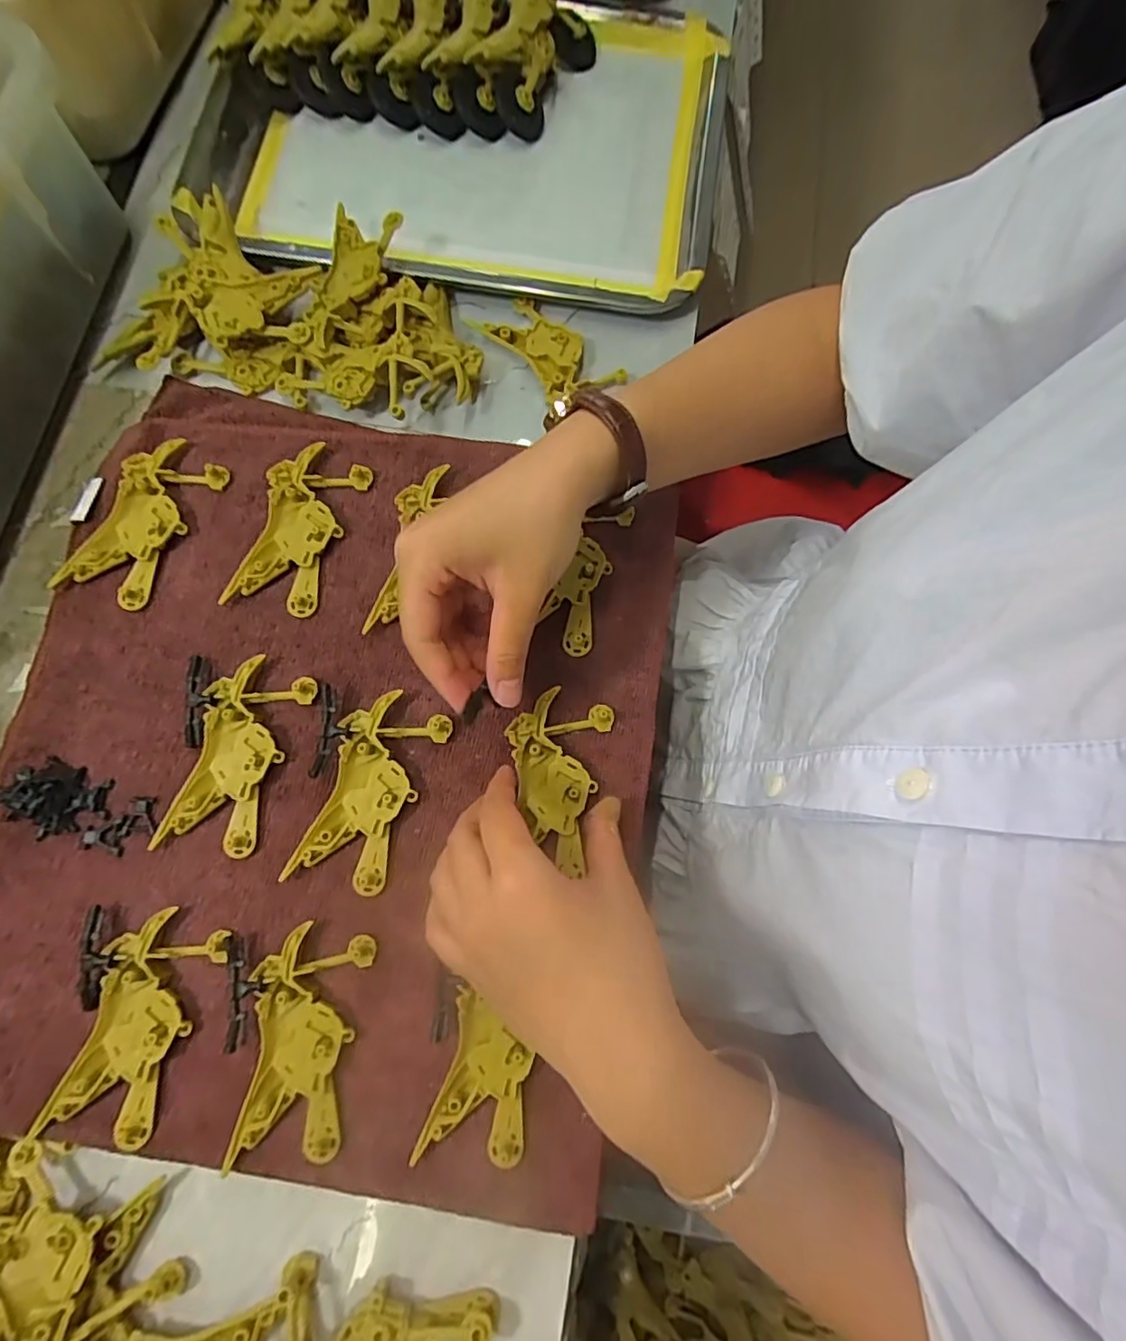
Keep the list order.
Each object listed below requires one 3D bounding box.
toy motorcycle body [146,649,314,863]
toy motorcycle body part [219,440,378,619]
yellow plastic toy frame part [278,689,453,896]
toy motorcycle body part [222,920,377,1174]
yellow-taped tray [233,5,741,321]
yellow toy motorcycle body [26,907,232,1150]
[{"bbox_3d":[-0.171,0.046,0.315,0.048,0.009,0.101,17,76,2],"label":"toy motorcycle body"},{"bbox_3d":[-0.153,-0.079,0.346,0.049,0.011,0.101,19,76,3],"label":"toy motorcycle body part"},{"bbox_3d":[-0.100,0.062,0.314,0.049,0.007,0.098,21,77,3],"label":"yellow plastic toy frame part"},{"bbox_3d":[-0.124,0.176,0.286,0.049,0.011,0.097,7,76,0],"label":"toy motorcycle body part"},{"bbox_3d":[-0.057,-0.368,0.430,0.332,0.032,0.247,7,76,0],"label":"yellow-taped tray"},{"bbox_3d":[-0.201,0.166,0.285,0.050,0.009,0.096,20,76,3],"label":"yellow toy motorcycle body"}]

